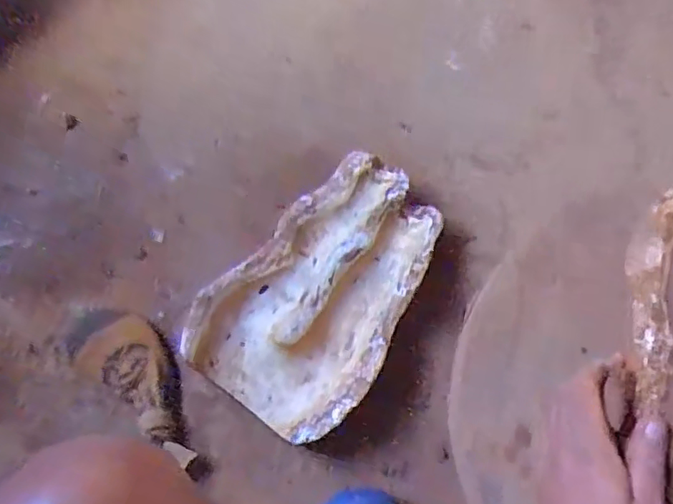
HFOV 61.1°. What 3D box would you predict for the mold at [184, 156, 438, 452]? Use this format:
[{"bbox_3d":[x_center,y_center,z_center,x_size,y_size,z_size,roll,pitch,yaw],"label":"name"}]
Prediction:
[{"bbox_3d":[-0.013,0.042,0.728,0.230,0.059,0.357,34,76,12],"label":"mold"}]

